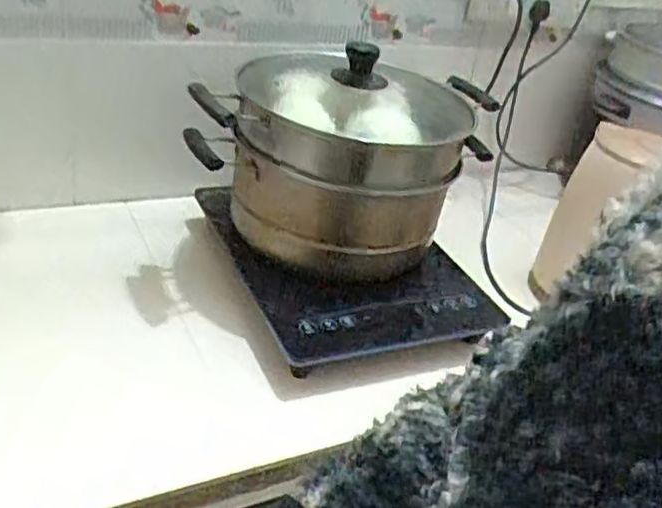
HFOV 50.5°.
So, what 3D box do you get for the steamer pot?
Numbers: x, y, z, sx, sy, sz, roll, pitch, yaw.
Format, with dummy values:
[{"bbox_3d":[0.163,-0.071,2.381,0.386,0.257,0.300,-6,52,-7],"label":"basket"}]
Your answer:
[{"bbox_3d":[0.019,-0.127,0.887,0.315,0.220,0.263,11,37,5],"label":"steamer pot"}]

